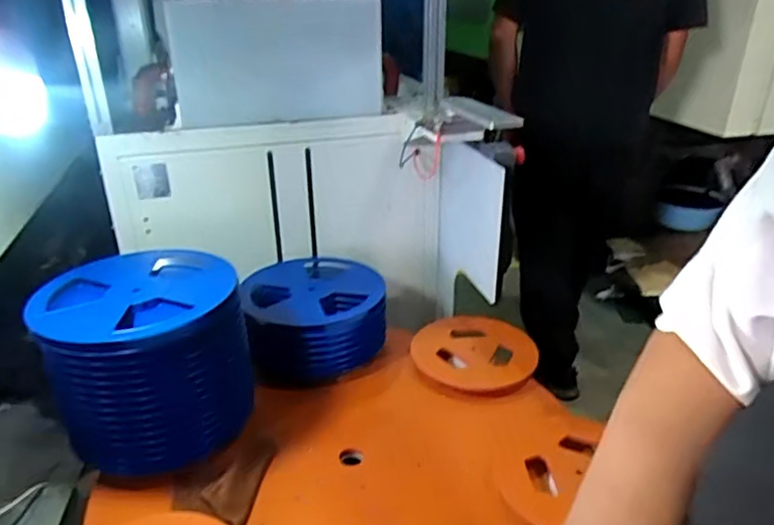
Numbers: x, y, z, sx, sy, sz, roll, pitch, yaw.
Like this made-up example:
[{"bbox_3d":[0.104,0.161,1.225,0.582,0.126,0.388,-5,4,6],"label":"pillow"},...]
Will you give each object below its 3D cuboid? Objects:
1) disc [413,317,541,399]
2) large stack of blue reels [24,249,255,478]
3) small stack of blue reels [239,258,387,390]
[{"bbox_3d":[0.190,0.196,1.293,0.266,0.042,0.242,0,27,0],"label":"disc"},{"bbox_3d":[-0.416,0.157,1.049,0.312,0.266,0.317,-5,27,-10],"label":"large stack of blue reels"},{"bbox_3d":[-0.164,0.104,1.333,0.306,0.138,0.312,-9,28,-17],"label":"small stack of blue reels"}]

